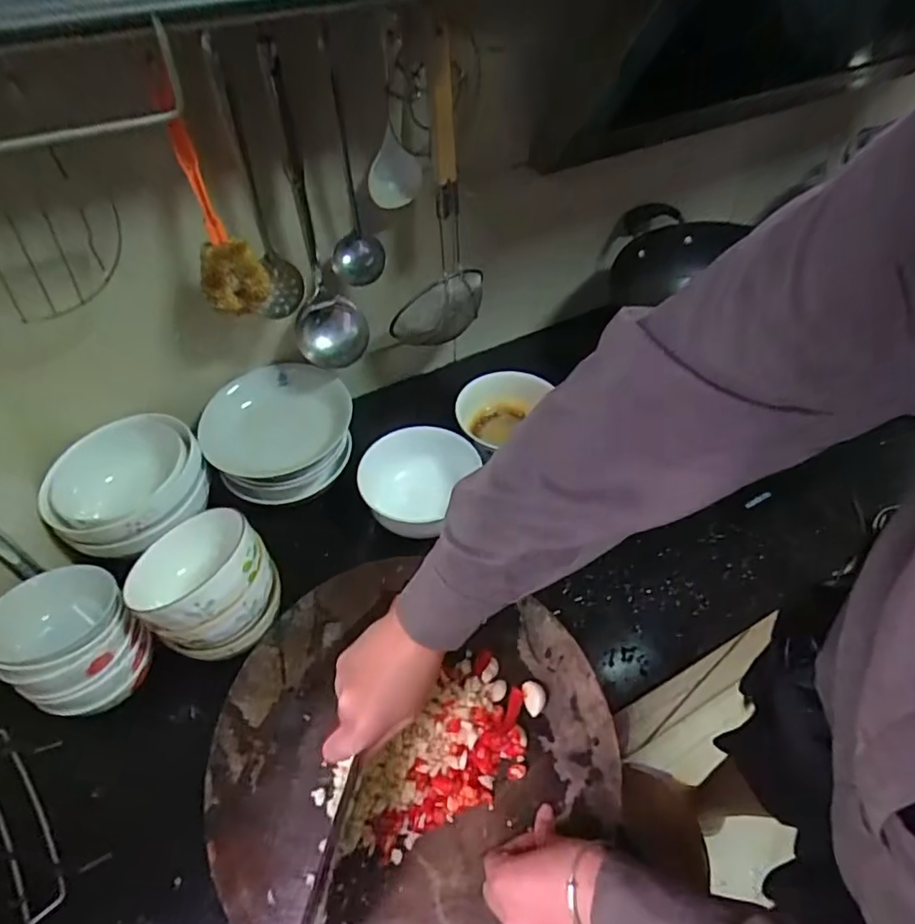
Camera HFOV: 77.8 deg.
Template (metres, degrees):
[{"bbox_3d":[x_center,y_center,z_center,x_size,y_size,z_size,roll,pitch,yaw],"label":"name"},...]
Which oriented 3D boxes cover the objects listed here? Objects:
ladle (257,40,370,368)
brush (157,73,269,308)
[{"bbox_3d":[-0.171,-0.271,0.648,0.083,0.323,0.111,-13,50,-10],"label":"ladle"},{"bbox_3d":[-0.251,-0.256,0.585,0.060,0.207,0.059,-2,49,-1],"label":"brush"}]

